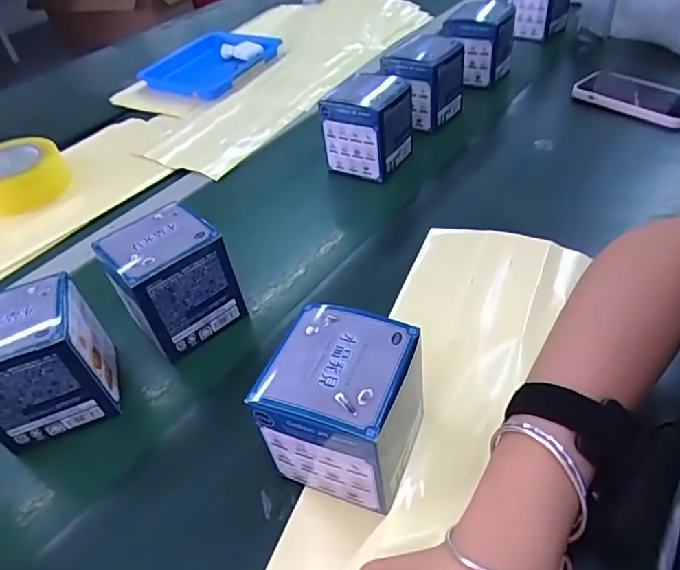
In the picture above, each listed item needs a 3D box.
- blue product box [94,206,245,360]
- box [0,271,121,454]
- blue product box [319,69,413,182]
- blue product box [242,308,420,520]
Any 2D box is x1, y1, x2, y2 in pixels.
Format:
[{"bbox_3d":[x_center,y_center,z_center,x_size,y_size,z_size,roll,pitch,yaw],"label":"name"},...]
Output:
[{"bbox_3d":[-0.144,-0.002,0.438,0.086,0.097,0.077,-35,50,-22],"label":"blue product box"},{"bbox_3d":[-0.228,0.060,0.390,0.093,0.101,0.086,-22,46,-10],"label":"box"},{"bbox_3d":[0.035,-0.193,0.604,0.087,0.101,0.092,18,49,24],"label":"blue product box"},{"bbox_3d":[0.005,0.077,0.320,0.083,0.089,0.083,13,50,22],"label":"blue product box"}]

